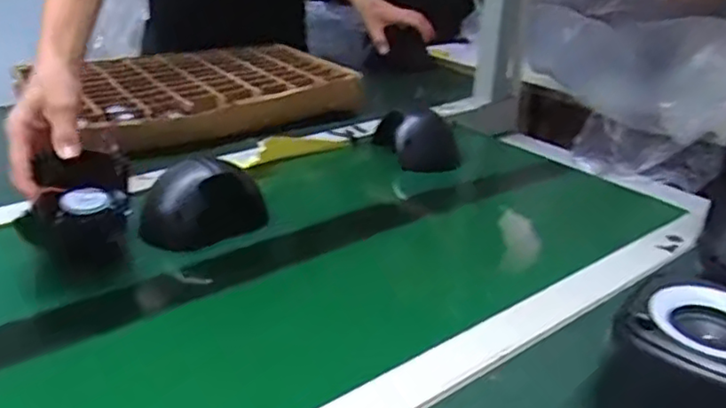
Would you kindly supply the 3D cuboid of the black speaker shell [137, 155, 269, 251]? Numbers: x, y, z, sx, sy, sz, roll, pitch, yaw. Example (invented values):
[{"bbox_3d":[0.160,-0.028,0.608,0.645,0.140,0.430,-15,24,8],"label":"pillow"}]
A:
[{"bbox_3d":[-0.162,-0.004,0.662,0.086,0.072,0.101,17,30,27],"label":"black speaker shell"}]

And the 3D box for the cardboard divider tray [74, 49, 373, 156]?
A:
[{"bbox_3d":[-0.241,-0.161,0.975,0.418,0.065,0.300,-18,33,-34],"label":"cardboard divider tray"}]

